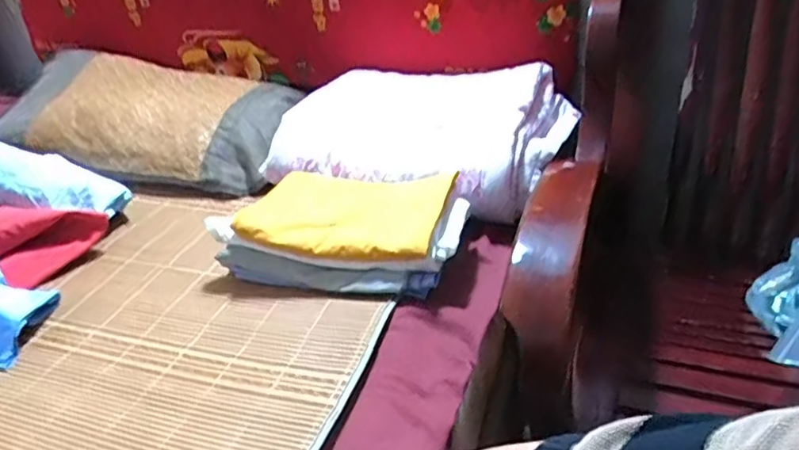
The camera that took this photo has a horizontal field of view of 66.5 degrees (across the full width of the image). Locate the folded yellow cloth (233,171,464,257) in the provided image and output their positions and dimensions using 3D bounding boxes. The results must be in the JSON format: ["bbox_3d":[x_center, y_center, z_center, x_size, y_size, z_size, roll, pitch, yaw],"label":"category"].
[{"bbox_3d":[-0.060,-0.025,0.830,0.254,0.042,0.198,5,27,17],"label":"folded yellow cloth"}]

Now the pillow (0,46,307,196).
[{"bbox_3d":[-0.511,-0.219,1.212,0.615,0.144,0.331,6,32,18],"label":"pillow"}]

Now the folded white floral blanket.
[{"bbox_3d":[0.041,-0.169,1.021,0.454,0.130,0.334,11,33,24],"label":"folded white floral blanket"}]

